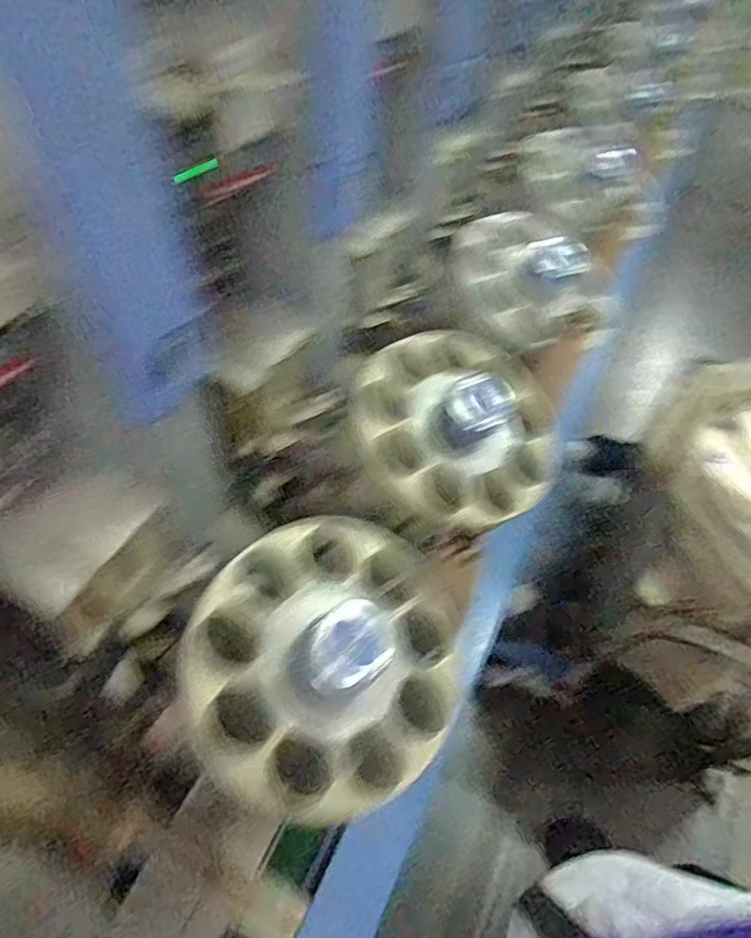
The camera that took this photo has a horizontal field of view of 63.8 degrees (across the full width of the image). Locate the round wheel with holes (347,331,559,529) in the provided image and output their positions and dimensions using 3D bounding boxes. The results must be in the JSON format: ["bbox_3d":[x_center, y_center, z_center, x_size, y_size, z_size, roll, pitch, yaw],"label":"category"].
[{"bbox_3d":[0.102,-0.057,0.725,0.256,0.100,0.253,2,55,-3],"label":"round wheel with holes"}]

